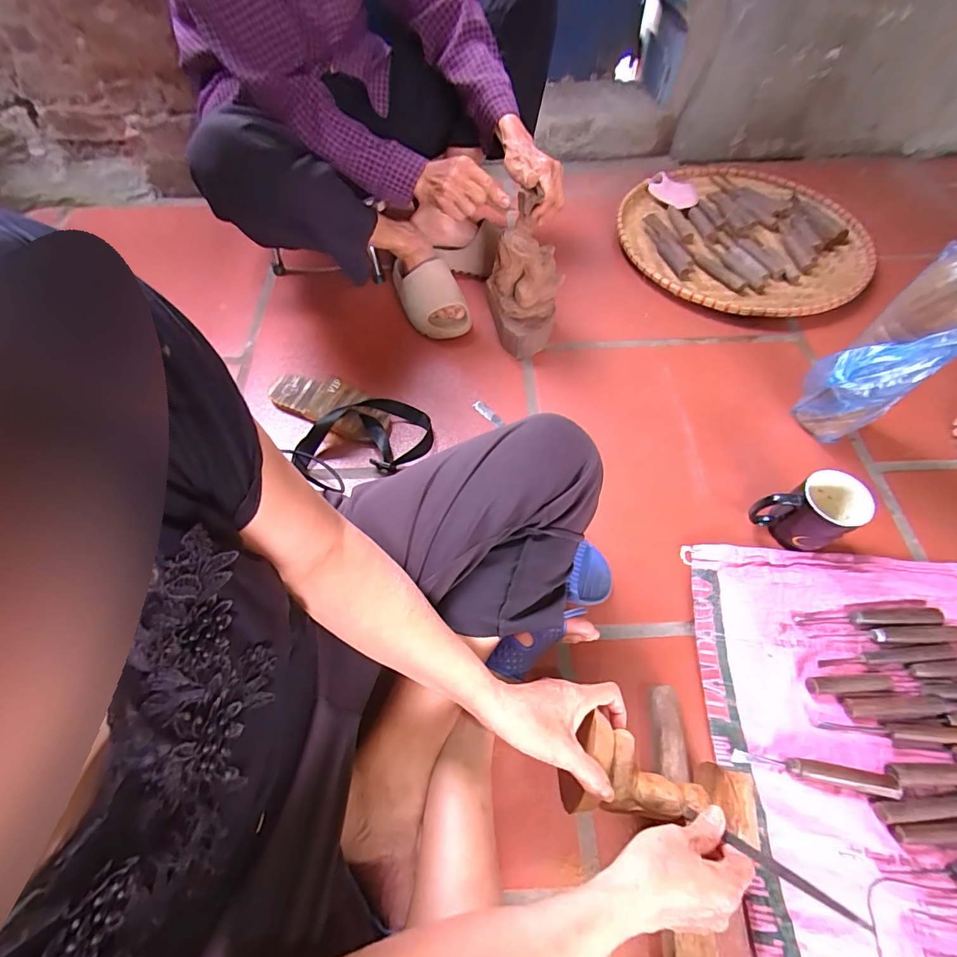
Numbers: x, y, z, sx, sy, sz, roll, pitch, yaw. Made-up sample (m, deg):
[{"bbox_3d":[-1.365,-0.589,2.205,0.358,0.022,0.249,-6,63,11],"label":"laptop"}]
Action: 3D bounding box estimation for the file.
[{"bbox_3d":[0.250,0.333,0.400,0.138,0.012,0.011,13,55,43],"label":"file"}]

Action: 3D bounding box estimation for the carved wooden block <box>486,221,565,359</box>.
[{"bbox_3d":[0.074,-0.312,0.791,0.123,0.193,0.114,3,59,3],"label":"carved wooden block"}]

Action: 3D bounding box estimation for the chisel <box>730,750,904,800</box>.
[{"bbox_3d":[0.372,0.323,0.512,0.168,0.015,0.021,10,60,7],"label":"chisel"}]

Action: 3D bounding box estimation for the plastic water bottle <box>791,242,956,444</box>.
[{"bbox_3d":[0.552,-0.159,0.631,0.110,0.319,0.085,15,61,10],"label":"plastic water bottle"}]

